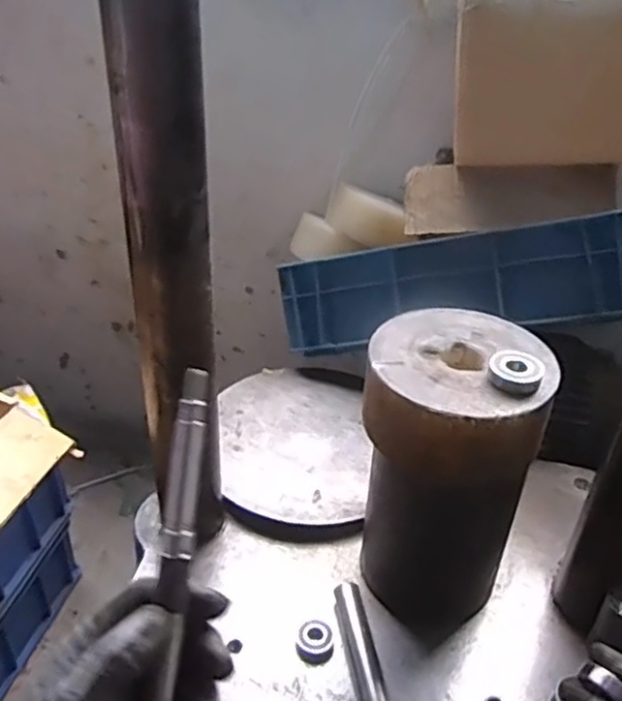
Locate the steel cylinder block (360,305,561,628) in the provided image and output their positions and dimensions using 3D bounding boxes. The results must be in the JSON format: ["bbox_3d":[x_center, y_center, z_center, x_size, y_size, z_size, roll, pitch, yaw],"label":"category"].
[{"bbox_3d":[0.116,0.110,0.617,0.135,0.267,0.134,14,36,15],"label":"steel cylinder block"}]

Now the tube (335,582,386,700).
[{"bbox_3d":[0.046,0.268,0.594,0.023,0.025,0.152,-3,35,-9],"label":"tube"}]

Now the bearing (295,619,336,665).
[{"bbox_3d":[0.004,0.257,0.616,0.034,0.016,0.034,2,34,-2],"label":"bearing"}]

